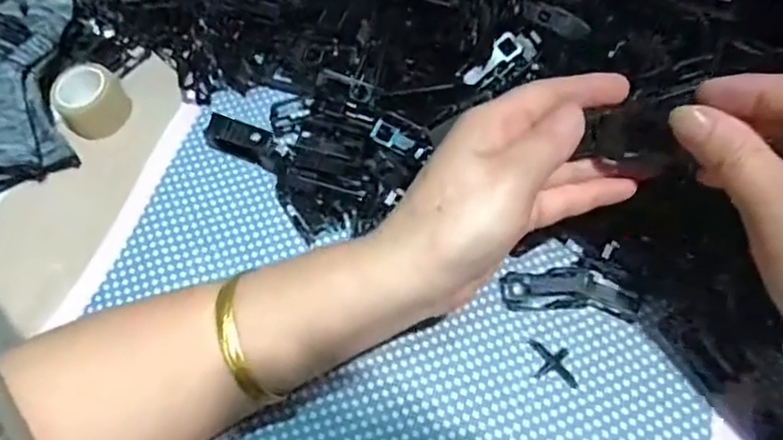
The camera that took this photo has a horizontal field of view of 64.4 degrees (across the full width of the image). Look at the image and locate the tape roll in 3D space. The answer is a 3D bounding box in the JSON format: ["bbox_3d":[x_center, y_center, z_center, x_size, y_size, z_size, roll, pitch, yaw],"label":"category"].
[{"bbox_3d":[-0.176,-0.070,0.365,0.037,0.026,0.035,-1,61,2],"label":"tape roll"}]

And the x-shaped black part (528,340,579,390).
[{"bbox_3d":[0.077,0.068,0.295,0.024,0.004,0.018,12,62,10],"label":"x-shaped black part"}]

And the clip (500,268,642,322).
[{"bbox_3d":[0.090,0.036,0.312,0.067,0.004,0.023,4,61,6],"label":"clip"}]

